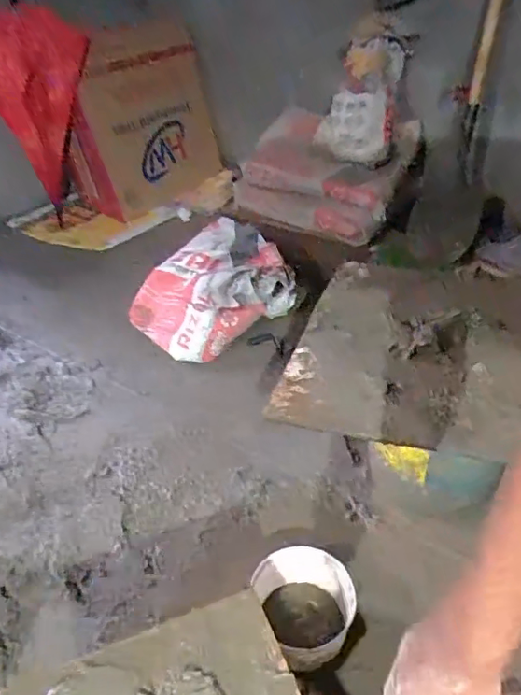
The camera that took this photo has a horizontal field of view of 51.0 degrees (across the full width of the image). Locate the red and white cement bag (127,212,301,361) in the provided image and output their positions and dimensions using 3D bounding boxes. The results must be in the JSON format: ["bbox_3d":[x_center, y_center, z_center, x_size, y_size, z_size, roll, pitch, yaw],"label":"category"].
[{"bbox_3d":[-0.145,-0.171,1.541,0.394,0.207,0.336,-27,43,-28],"label":"red and white cement bag"}]

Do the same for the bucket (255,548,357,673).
[{"bbox_3d":[0.068,0.421,0.877,0.154,0.095,0.159,-2,37,2],"label":"bucket"}]

